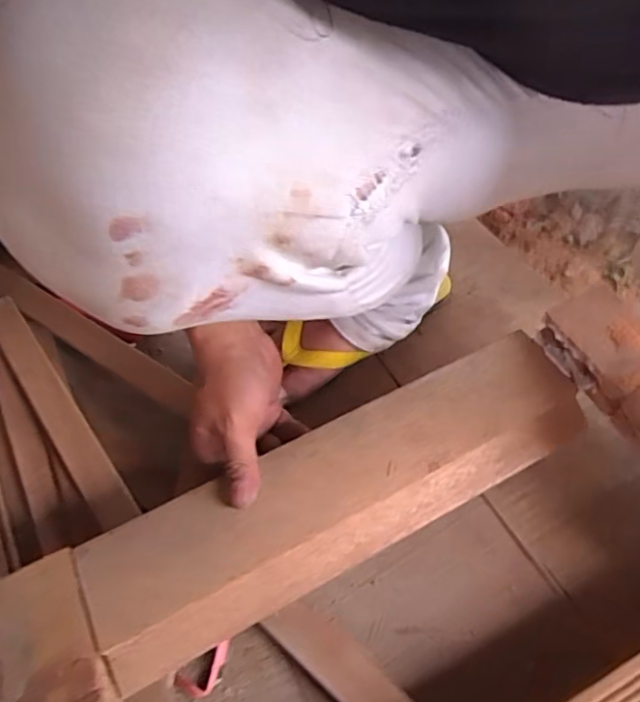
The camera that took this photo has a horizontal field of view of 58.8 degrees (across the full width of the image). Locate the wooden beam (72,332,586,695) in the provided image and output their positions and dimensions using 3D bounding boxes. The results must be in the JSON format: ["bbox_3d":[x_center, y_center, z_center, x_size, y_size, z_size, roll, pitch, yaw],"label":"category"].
[{"bbox_3d":[0.022,0.097,0.413,0.371,0.030,0.091,-24,57,-15],"label":"wooden beam"}]

